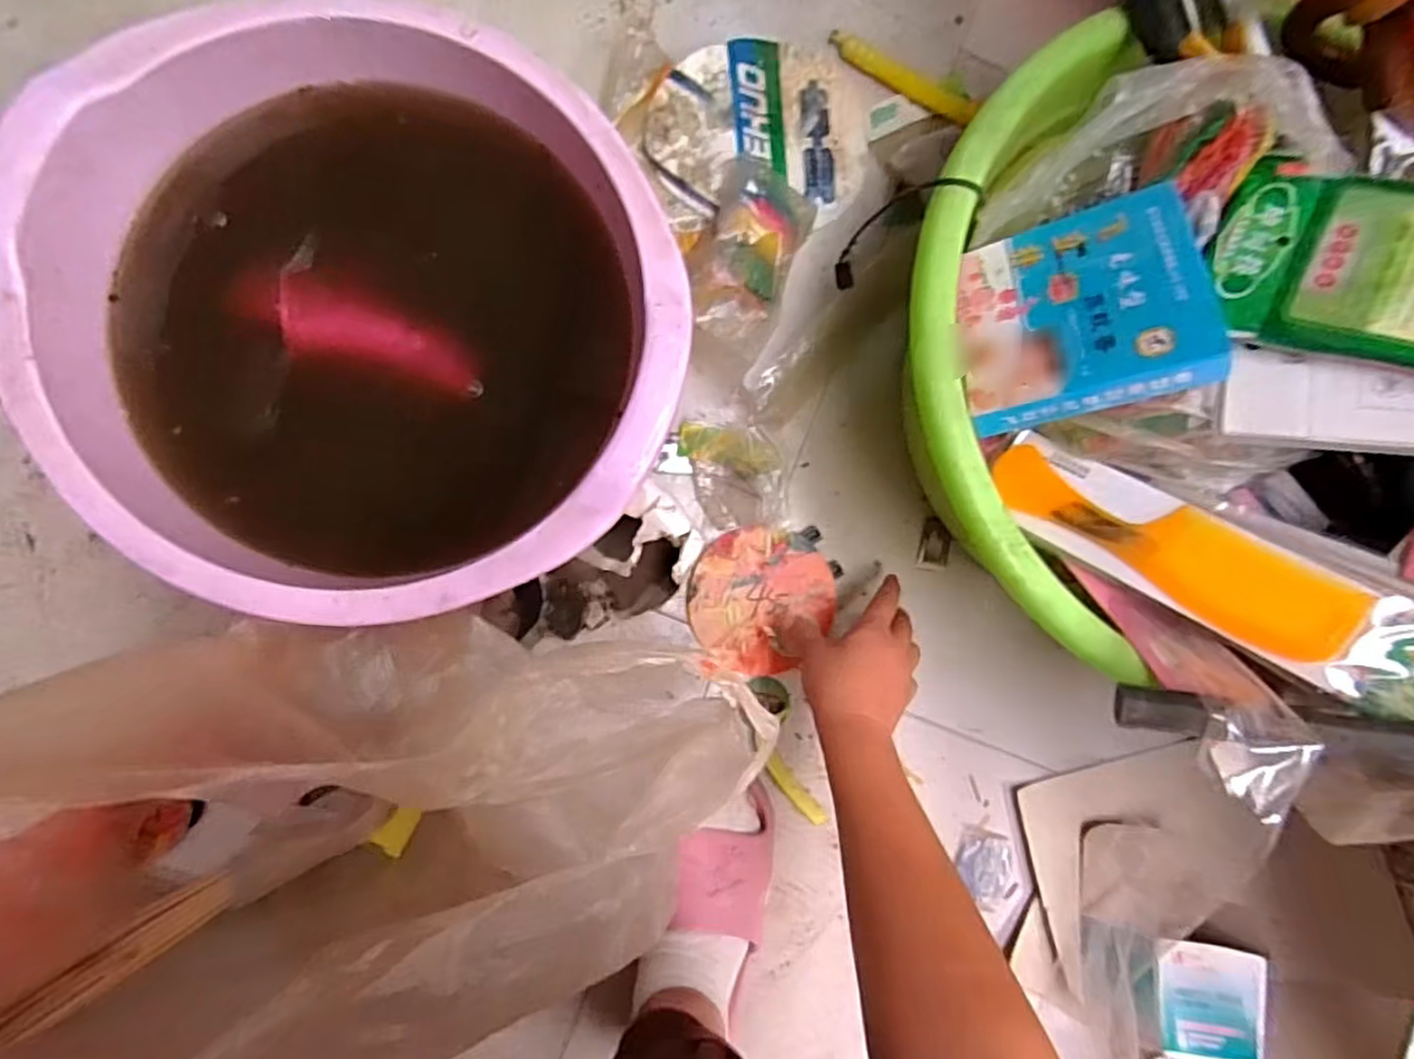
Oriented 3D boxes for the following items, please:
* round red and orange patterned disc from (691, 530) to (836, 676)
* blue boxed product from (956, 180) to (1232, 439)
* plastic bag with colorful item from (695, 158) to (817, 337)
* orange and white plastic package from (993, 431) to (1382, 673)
[{"bbox_3d":[0.044,0.063,0.604,0.122,0.006,0.120,0,87,-7],"label":"round red and orange patterned disc"},{"bbox_3d":[0.228,-0.137,0.433,0.132,0.023,0.140,-10,62,29],"label":"blue boxed product"},{"bbox_3d":[0.039,-0.239,0.594,0.087,0.042,0.145,17,85,-6],"label":"plastic bag with colorful item"},{"bbox_3d":[0.279,0.008,0.434,0.208,0.008,0.057,33,108,25],"label":"orange and white plastic package"}]

